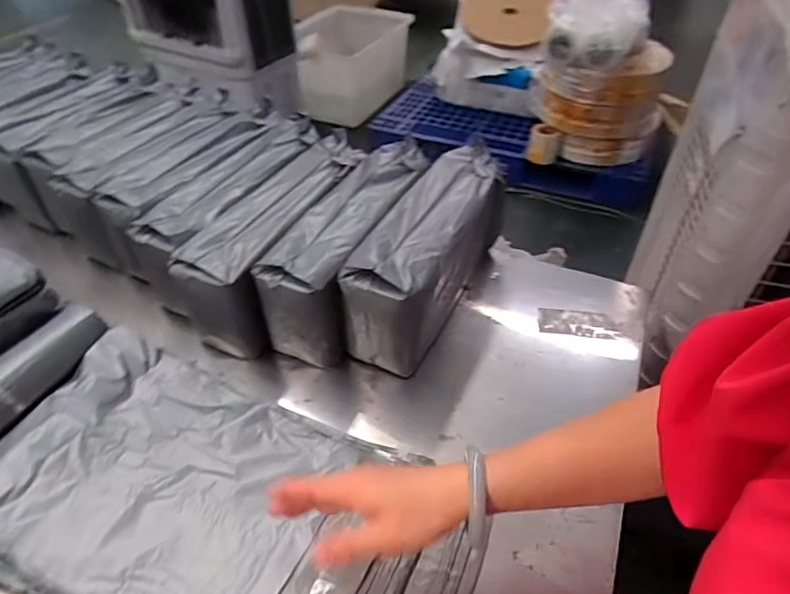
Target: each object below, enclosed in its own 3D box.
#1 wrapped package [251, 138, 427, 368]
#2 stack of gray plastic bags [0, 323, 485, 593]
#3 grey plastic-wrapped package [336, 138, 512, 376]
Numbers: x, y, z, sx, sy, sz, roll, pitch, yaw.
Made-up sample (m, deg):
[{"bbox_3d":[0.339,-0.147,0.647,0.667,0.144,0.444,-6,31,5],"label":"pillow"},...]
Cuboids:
[{"bbox_3d":[-0.054,-0.071,0.683,0.094,0.129,0.304,15,47,16],"label":"wrapped package"},{"bbox_3d":[-0.171,0.195,0.488,0.461,0.050,0.247,16,47,17],"label":"stack of gray plastic bags"},{"bbox_3d":[0.043,-0.063,0.675,0.097,0.134,0.312,19,48,20],"label":"grey plastic-wrapped package"}]

